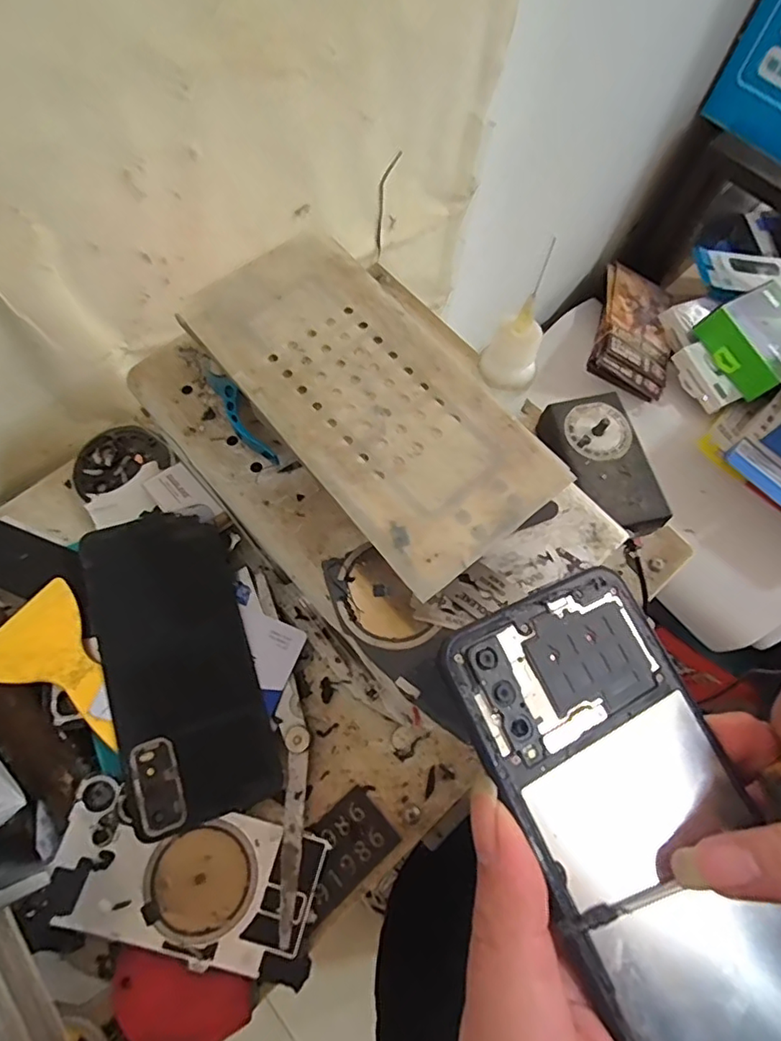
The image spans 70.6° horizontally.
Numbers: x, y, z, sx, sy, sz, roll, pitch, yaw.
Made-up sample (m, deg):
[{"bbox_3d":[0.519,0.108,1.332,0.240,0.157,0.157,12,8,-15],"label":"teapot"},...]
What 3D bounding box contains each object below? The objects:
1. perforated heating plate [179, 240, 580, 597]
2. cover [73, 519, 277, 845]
[{"bbox_3d":[-0.010,-0.053,0.229,0.079,0.006,0.163,-37,73,-16],"label":"perforated heating plate"},{"bbox_3d":[-0.112,0.073,0.292,0.072,0.006,0.159,-16,77,-13],"label":"cover"}]

